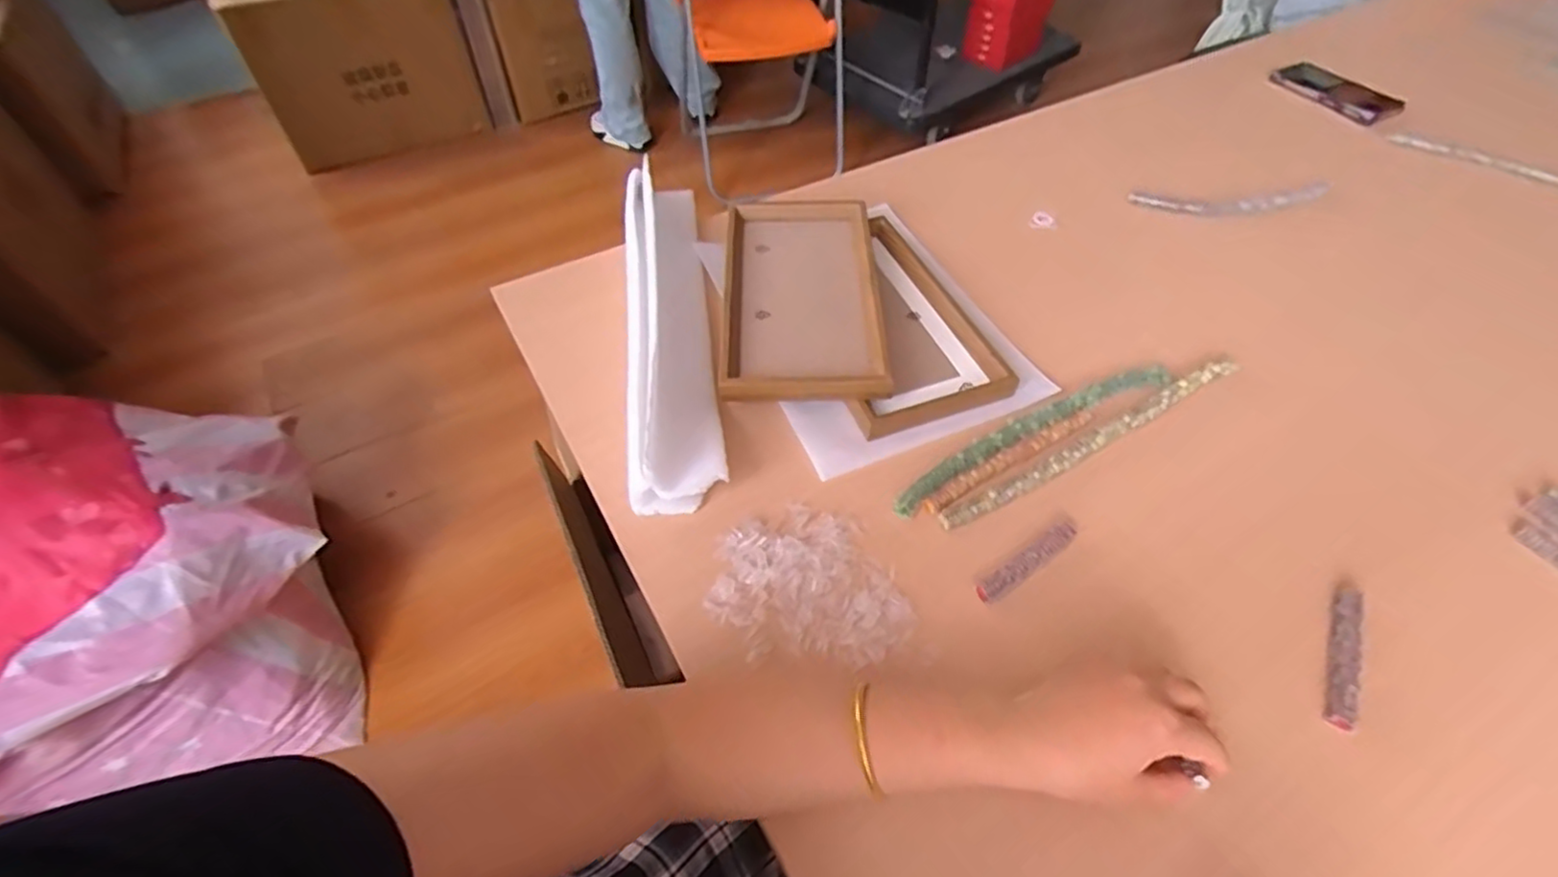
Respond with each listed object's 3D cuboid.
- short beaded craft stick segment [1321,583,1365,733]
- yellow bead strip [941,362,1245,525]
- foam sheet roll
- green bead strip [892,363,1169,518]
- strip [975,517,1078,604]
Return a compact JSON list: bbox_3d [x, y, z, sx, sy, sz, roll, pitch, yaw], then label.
[{"bbox_3d":[0.390,0.147,0.476,0.019,0.011,0.110,22,56,17],"label":"short beaded craft stick segment"},{"bbox_3d":[0.276,-0.002,0.589,0.340,0.010,0.018,-25,56,-18],"label":"yellow bead strip"},{"bbox_3d":[-0.103,-0.120,0.653,0.073,0.068,0.414,-6,52,-4],"label":"foam sheet roll"},{"bbox_3d":[0.220,-0.008,0.595,0.299,0.014,0.032,-24,55,-17],"label":"green bead strip"},{"bbox_3d":[0.190,0.091,0.519,0.103,0.004,0.017,-30,57,-21],"label":"strip"}]

